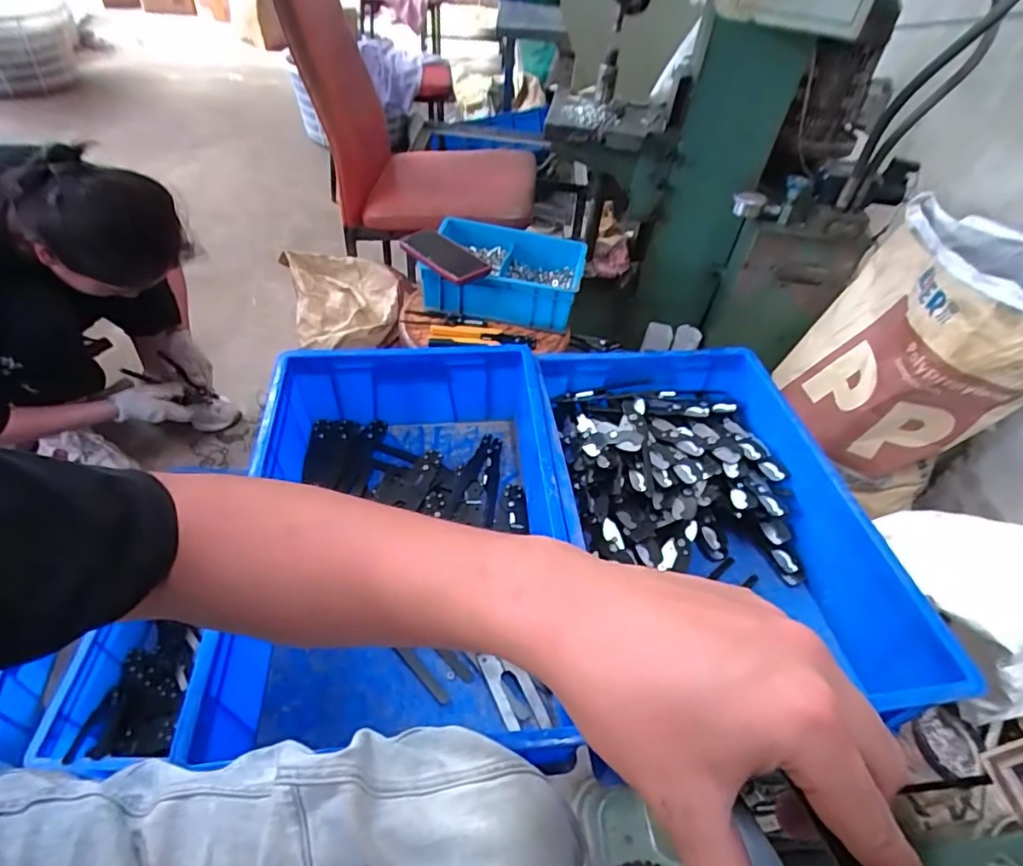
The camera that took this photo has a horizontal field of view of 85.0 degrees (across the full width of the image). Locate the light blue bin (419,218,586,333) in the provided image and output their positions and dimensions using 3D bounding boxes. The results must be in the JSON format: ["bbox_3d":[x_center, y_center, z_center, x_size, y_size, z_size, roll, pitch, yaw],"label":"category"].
[{"bbox_3d":[-0.010,-0.306,1.076,0.282,0.081,0.212,11,47,3],"label":"light blue bin"}]

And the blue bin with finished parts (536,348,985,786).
[{"bbox_3d":[0.232,0.097,0.693,0.347,0.131,0.502,-1,48,-8],"label":"blue bin with finished parts"}]

